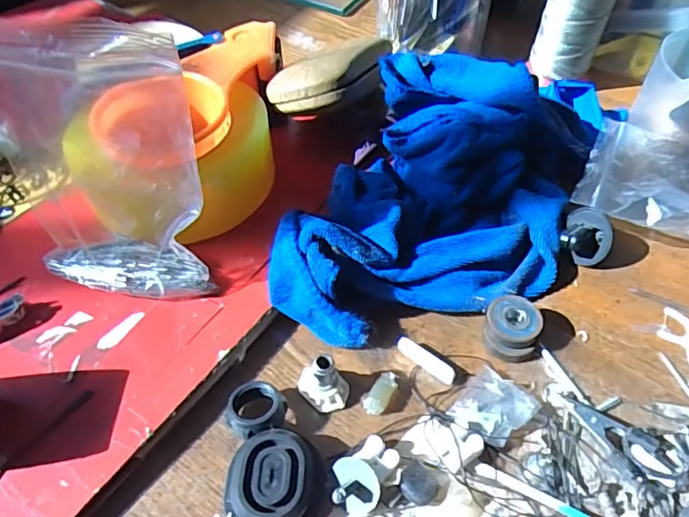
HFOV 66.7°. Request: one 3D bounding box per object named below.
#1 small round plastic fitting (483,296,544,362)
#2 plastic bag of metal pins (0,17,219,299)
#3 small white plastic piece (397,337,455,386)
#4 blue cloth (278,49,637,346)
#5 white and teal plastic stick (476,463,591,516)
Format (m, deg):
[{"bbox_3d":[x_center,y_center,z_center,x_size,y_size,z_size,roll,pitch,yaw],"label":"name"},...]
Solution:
[{"bbox_3d":[0.093,0.039,0.292,0.029,0.018,0.033,24,53,17],"label":"small round plastic fitting"},{"bbox_3d":[-0.123,-0.041,0.258,0.106,0.140,0.046,9,51,5],"label":"plastic bag of metal pins"},{"bbox_3d":[0.045,0.056,0.286,0.034,0.008,0.009,31,56,21],"label":"small white plastic piece"},{"bbox_3d":[0.077,-0.059,0.336,0.148,0.069,0.272,22,53,15],"label":"blue cloth"},{"bbox_3d":[0.087,0.108,0.242,0.052,0.005,0.005,24,53,17],"label":"white and teal plastic stick"}]

